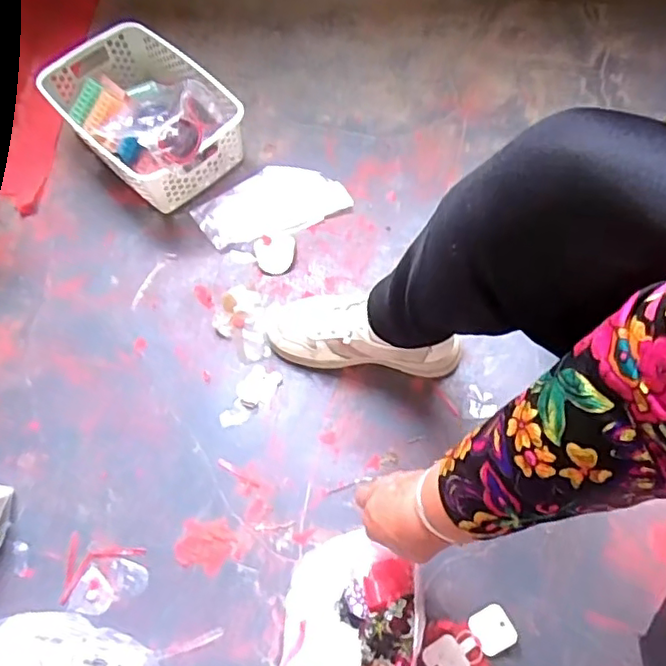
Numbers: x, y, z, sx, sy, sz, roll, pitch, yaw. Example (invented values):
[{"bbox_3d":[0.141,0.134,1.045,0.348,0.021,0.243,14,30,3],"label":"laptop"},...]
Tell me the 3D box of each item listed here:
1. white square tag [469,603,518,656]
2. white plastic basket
[{"bbox_3d":[0.165,0.308,0.616,0.039,0.009,0.042,-28,65,-11],"label":"white square tag"},{"bbox_3d":[-0.283,-0.338,0.902,0.204,0.120,0.317,-42,68,-17],"label":"white plastic basket"}]

